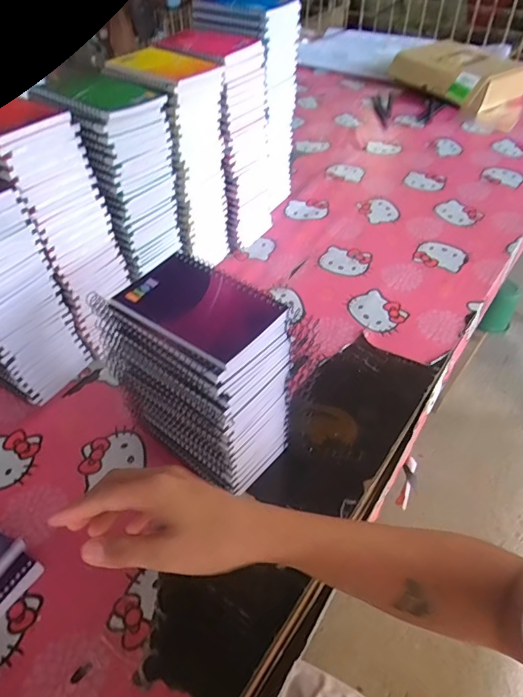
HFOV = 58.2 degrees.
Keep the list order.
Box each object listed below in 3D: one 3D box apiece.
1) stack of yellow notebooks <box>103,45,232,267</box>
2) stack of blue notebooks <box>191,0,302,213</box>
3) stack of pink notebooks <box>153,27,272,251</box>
[{"bbox_3d":[-0.117,-0.246,0.665,0.121,0.282,0.103,28,52,25],"label":"stack of yellow notebooks"},{"bbox_3d":[-0.015,-0.386,0.756,0.135,0.278,0.102,27,52,24],"label":"stack of blue notebooks"},{"bbox_3d":[-0.060,-0.303,0.717,0.133,0.282,0.114,28,52,25],"label":"stack of pink notebooks"}]

